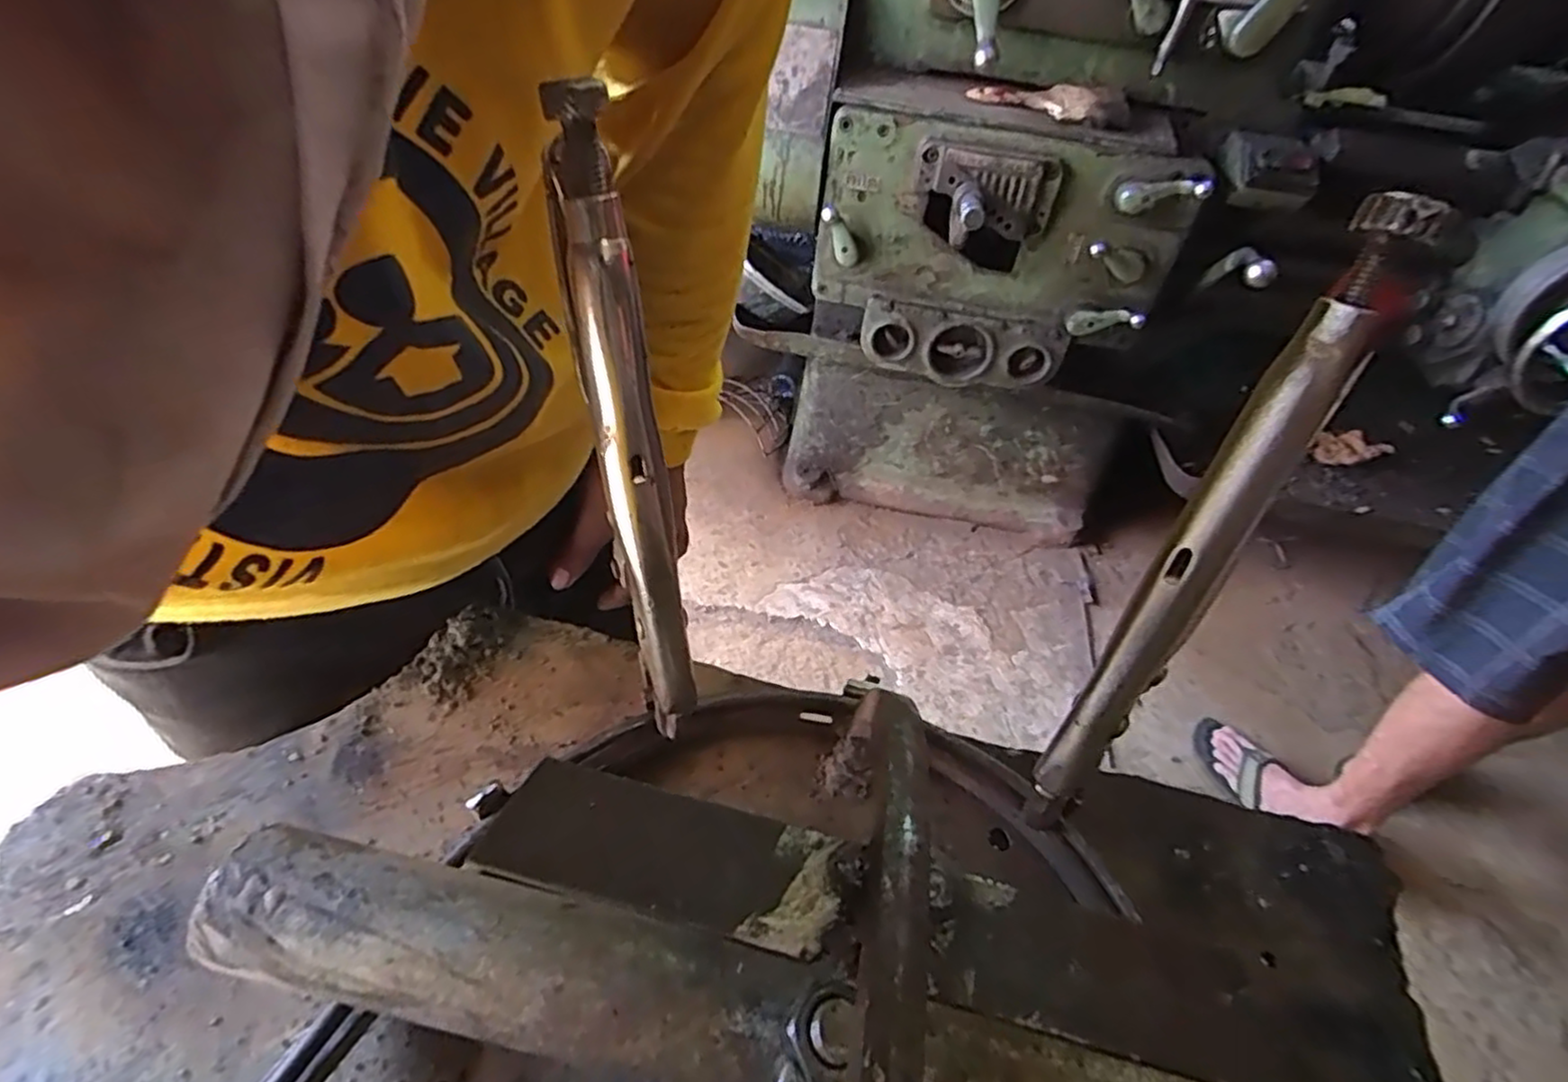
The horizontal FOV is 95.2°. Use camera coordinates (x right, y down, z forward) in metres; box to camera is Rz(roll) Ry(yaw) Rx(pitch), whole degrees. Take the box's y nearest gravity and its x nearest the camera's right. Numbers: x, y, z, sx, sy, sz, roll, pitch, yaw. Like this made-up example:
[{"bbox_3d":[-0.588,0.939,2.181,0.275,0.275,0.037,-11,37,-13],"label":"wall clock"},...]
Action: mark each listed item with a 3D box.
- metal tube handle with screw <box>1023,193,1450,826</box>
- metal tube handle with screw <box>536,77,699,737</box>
[{"bbox_3d":[0.099,0.008,0.175,0.015,0.167,0.011,26,28,17],"label":"metal tube handle with screw"},{"bbox_3d":[-0.039,-0.019,0.180,0.013,0.158,0.014,-17,28,-22],"label":"metal tube handle with screw"}]

